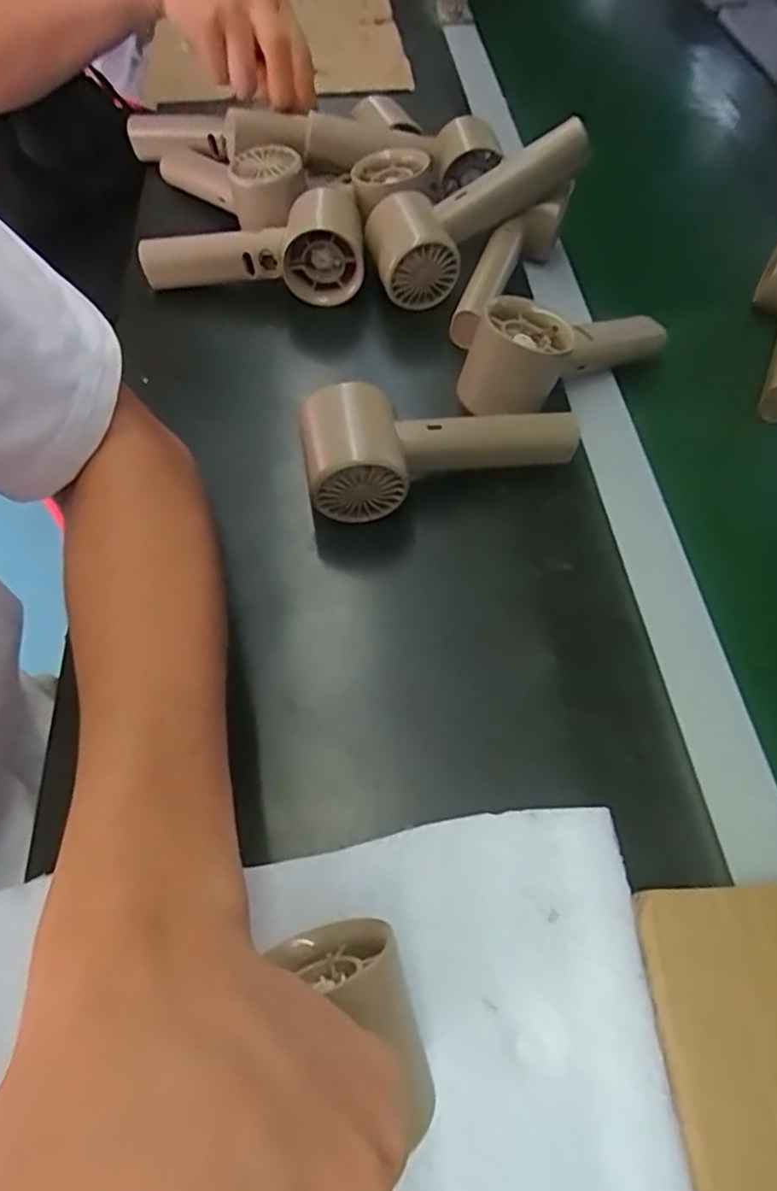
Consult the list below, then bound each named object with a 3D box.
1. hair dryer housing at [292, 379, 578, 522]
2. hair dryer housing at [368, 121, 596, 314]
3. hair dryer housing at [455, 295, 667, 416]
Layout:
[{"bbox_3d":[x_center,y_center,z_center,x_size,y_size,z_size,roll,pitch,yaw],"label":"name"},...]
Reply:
[{"bbox_3d":[0.031,-0.083,0.365,0.156,0.052,0.057,-5,59,-2],"label":"hair dryer housing"},{"bbox_3d":[0.058,-0.271,0.447,0.153,0.057,0.061,-32,61,4],"label":"hair dryer housing"},{"bbox_3d":[0.117,-0.153,0.411,0.161,0.066,0.055,-18,59,-26],"label":"hair dryer housing"}]

